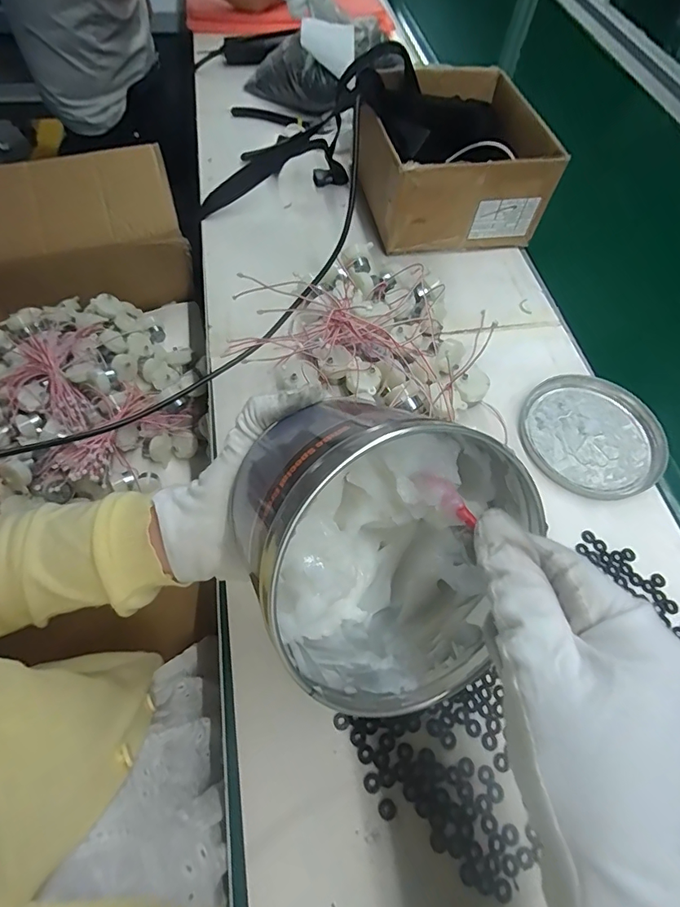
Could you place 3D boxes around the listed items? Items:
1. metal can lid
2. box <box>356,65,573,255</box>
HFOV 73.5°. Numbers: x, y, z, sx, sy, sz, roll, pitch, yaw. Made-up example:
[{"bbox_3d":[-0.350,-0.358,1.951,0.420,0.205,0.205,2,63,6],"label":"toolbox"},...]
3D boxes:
[{"bbox_3d":[0.239,-0.021,0.435,0.129,0.012,0.129,2,61,-3],"label":"metal can lid"},{"bbox_3d":[0.129,-0.360,0.556,0.185,0.102,0.210,-7,61,-8],"label":"box"}]

